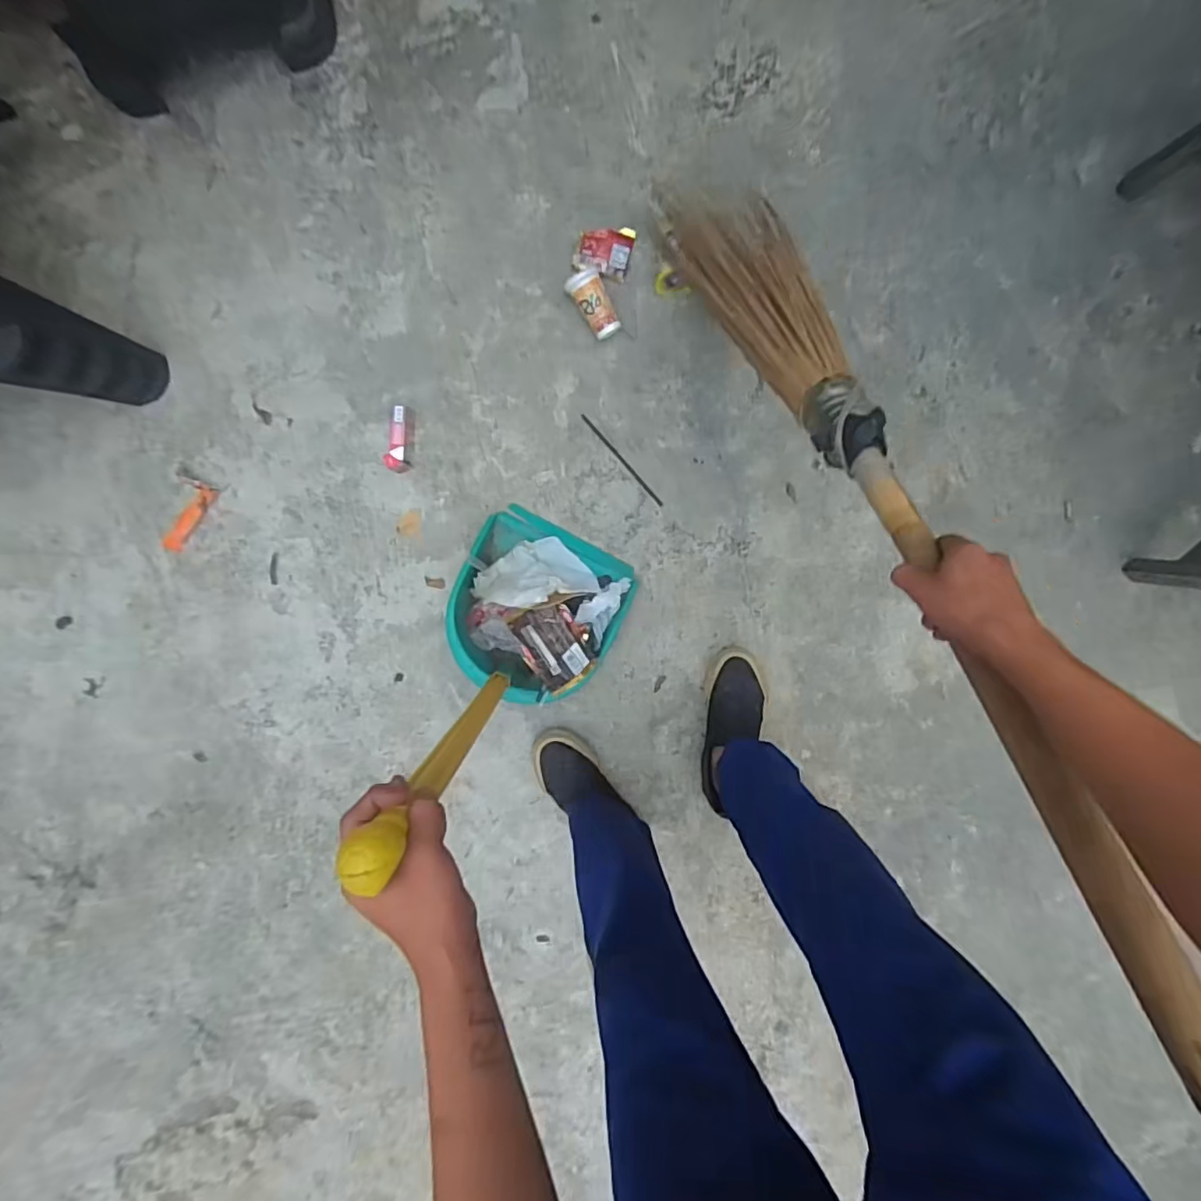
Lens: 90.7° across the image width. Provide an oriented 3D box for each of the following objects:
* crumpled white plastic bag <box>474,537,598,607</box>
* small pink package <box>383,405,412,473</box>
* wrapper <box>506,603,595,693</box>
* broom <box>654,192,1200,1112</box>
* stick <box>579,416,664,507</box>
[{"bbox_3d":[-0.108,-0.041,0.959,0.185,0.022,0.115,-17,61,-20],"label":"crumpled white plastic bag"},{"bbox_3d":[-0.322,-0.257,0.949,0.027,0.068,0.097,6,99,3],"label":"small pink package"},{"bbox_3d":[-0.077,0.072,0.954,0.096,0.044,0.129,-30,95,8],"label":"wrapper"},{"bbox_3d":[0.239,-0.140,0.569,0.111,0.065,1.019,-14,59,1],"label":"broom"},{"bbox_3d":[0.037,-0.233,0.988,0.009,0.005,0.195,-41,95,3],"label":"stick"}]

